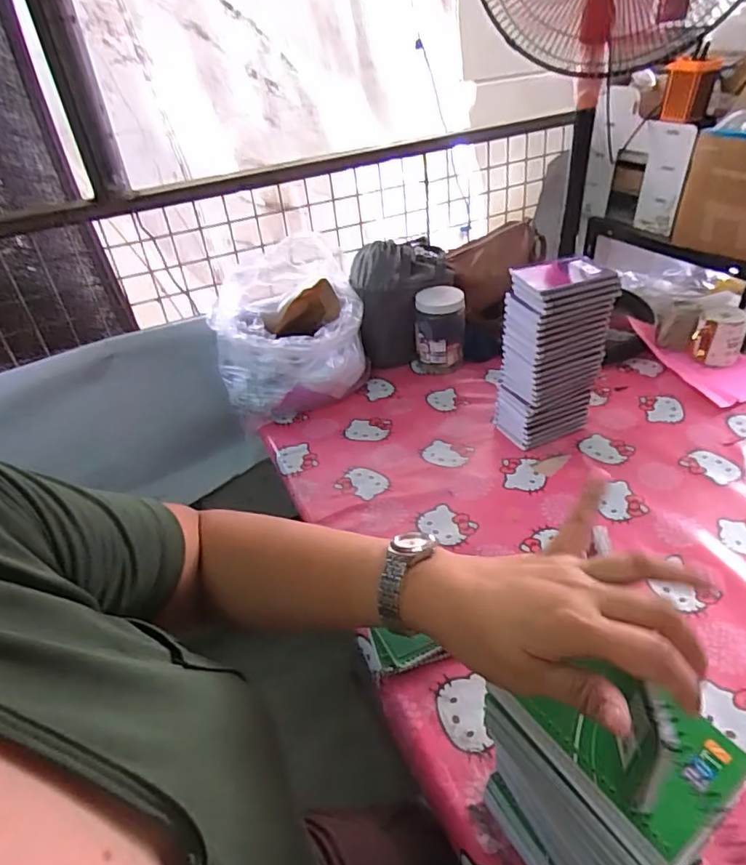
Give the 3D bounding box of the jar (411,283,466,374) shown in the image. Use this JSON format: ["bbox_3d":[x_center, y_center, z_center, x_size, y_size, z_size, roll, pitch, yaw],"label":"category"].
[{"bbox_3d":[0.133,-0.208,1.134,0.107,0.157,0.079,0,36,9],"label":"jar"}]

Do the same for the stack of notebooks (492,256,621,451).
[{"bbox_3d":[0.287,-0.120,0.897,0.144,0.285,0.100,-18,37,-16],"label":"stack of notebooks"}]

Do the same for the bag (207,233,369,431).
[{"bbox_3d":[-0.170,-0.203,1.112,0.286,0.248,0.259,-12,36,-8],"label":"bag"}]

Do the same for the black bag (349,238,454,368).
[{"bbox_3d":[0.068,-0.268,1.164,0.208,0.249,0.114,-17,37,-14],"label":"black bag"}]

